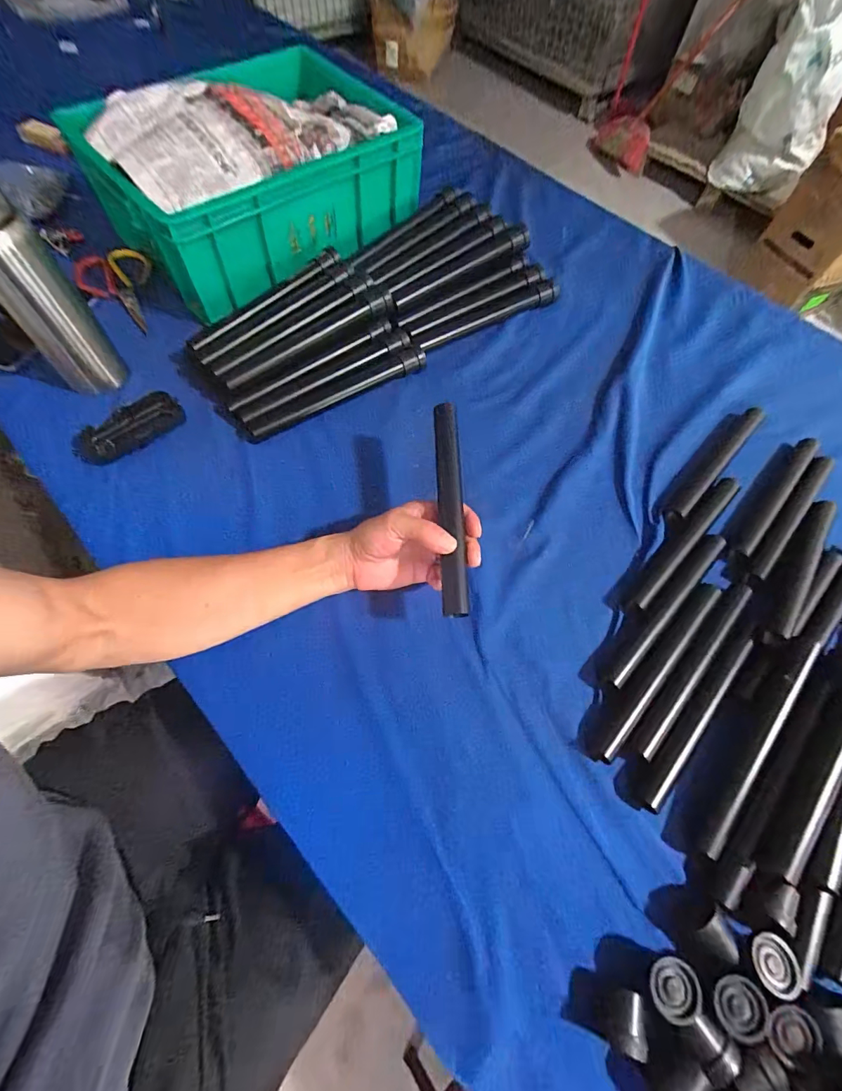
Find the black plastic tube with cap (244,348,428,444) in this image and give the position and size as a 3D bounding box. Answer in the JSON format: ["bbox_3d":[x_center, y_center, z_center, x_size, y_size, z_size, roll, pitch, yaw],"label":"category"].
[{"bbox_3d":[-0.105,-0.195,0.575,0.247,0.027,0.026,-28,69,-15],"label":"black plastic tube with cap"}]

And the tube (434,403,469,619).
[{"bbox_3d":[0.029,-0.040,0.425,0.024,0.028,0.215,-1,69,-3],"label":"tube"}]

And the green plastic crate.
[{"bbox_3d":[-0.229,-0.538,0.630,0.403,0.142,0.283,-41,73,-19],"label":"green plastic crate"}]

